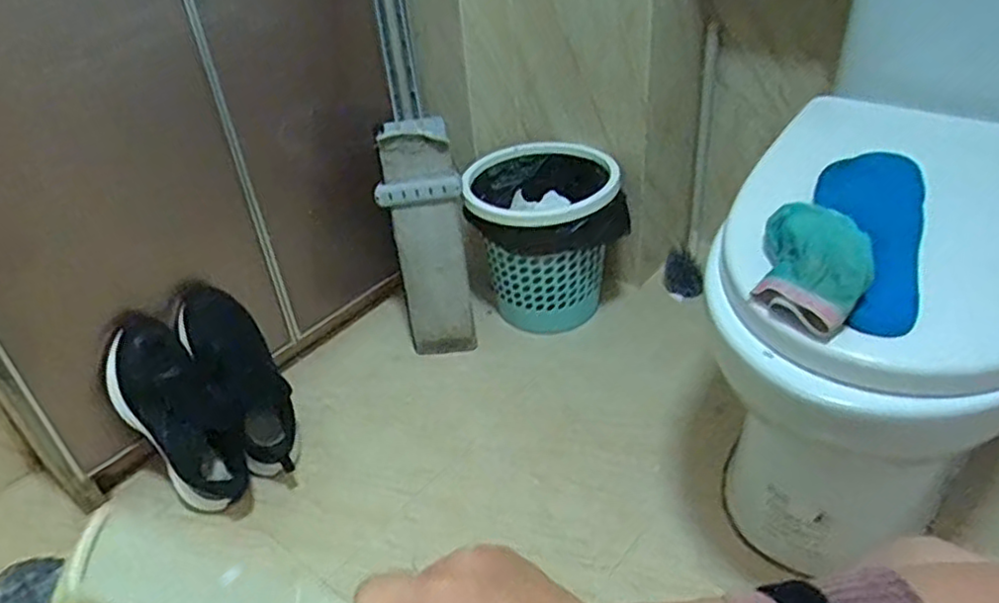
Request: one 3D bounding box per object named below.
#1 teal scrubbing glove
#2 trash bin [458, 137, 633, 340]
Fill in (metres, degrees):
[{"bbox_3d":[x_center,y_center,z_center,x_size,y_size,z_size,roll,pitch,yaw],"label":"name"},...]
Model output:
[{"bbox_3d":[0.285,-0.037,0.624,0.093,0.053,0.150,11,40,21],"label":"teal scrubbing glove"},{"bbox_3d":[0.087,-0.104,1.267,0.274,0.274,0.250,-4,37,2],"label":"trash bin"}]

